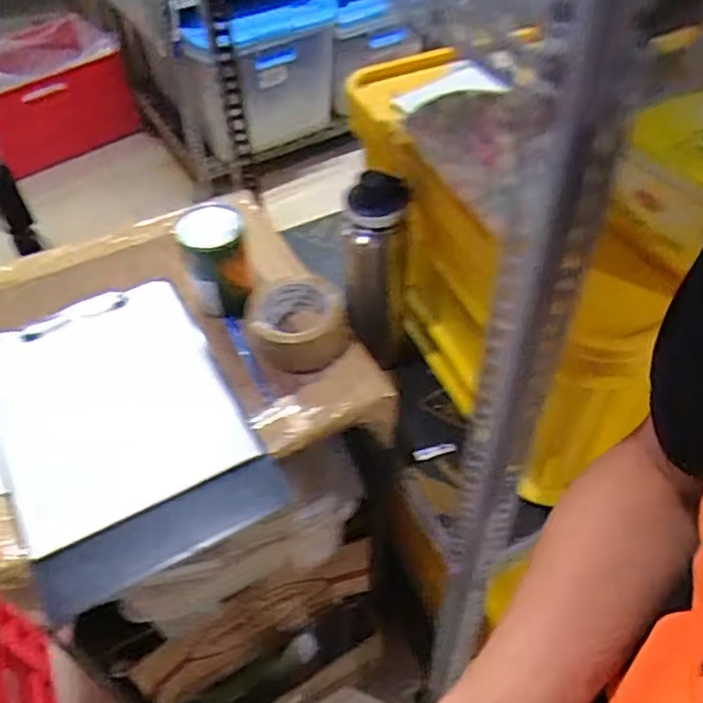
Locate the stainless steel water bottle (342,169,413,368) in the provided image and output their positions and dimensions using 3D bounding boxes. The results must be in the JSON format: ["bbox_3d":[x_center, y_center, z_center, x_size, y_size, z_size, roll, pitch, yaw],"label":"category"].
[{"bbox_3d":[0.033,-0.089,0.785,0.079,0.245,0.060,-4,49,-2],"label":"stainless steel water bottle"}]

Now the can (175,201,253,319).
[{"bbox_3d":[-0.147,-0.095,0.733,0.063,0.115,0.063,-1,49,1],"label":"can"}]

